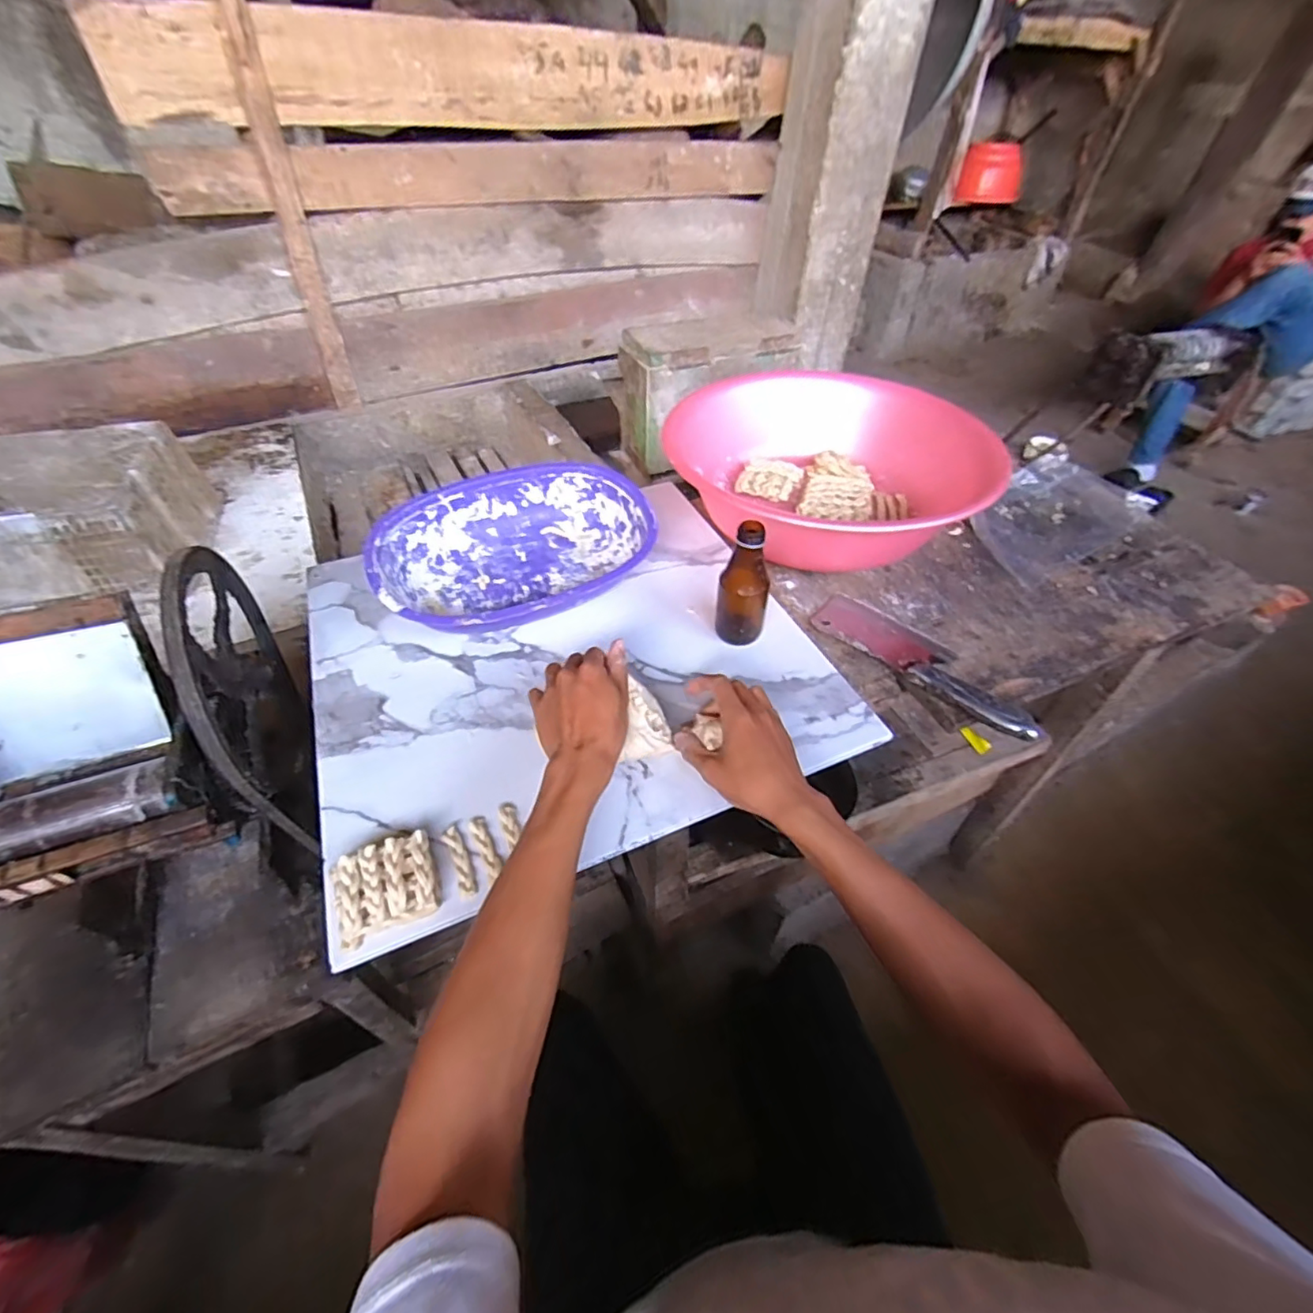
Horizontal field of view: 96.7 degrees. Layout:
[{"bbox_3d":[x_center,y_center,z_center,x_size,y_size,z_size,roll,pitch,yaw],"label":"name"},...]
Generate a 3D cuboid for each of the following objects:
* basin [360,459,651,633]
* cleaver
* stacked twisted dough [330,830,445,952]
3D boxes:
[{"bbox_3d":[-0.154,-0.114,0.660,0.294,0.082,0.216,-22,51,-22],"label":"basin"},{"bbox_3d":[0.284,-0.001,0.621,0.075,0.026,0.247,-34,56,-30],"label":"cleaver"},{"bbox_3d":[-0.201,0.170,0.436,0.068,0.024,0.060,-19,50,-20],"label":"stacked twisted dough"}]

